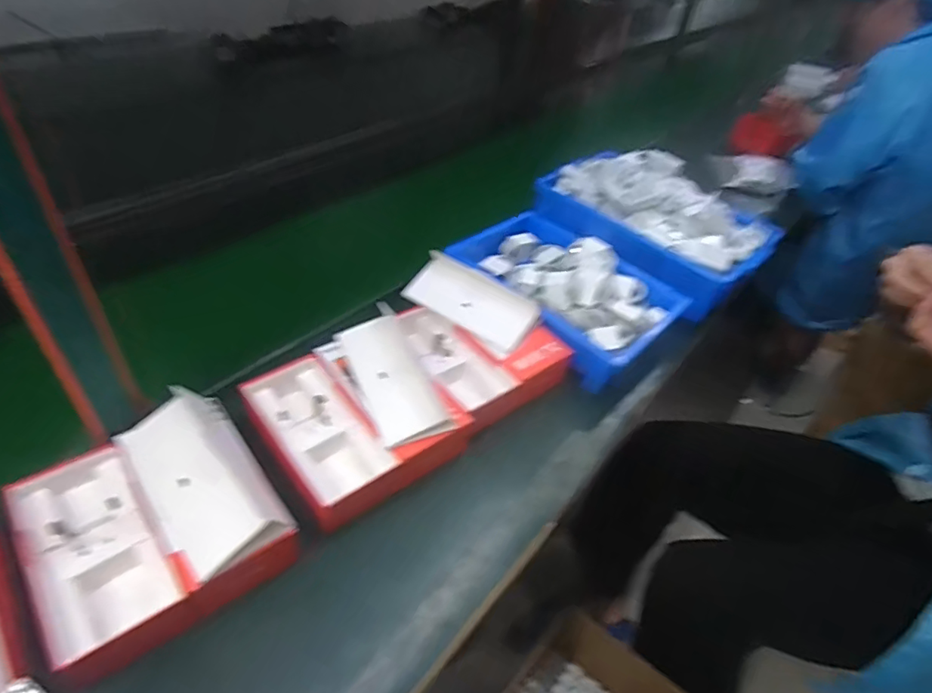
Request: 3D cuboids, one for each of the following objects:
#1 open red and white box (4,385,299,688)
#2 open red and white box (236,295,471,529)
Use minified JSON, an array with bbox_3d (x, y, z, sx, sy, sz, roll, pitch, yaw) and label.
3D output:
[{"bbox_3d":[-0.273,0.147,0.468,0.183,0.095,0.189,-27,54,-30],"label":"open red and white box"},{"bbox_3d":[-0.123,0.082,0.597,0.190,0.109,0.189,-26,53,-30],"label":"open red and white box"}]

